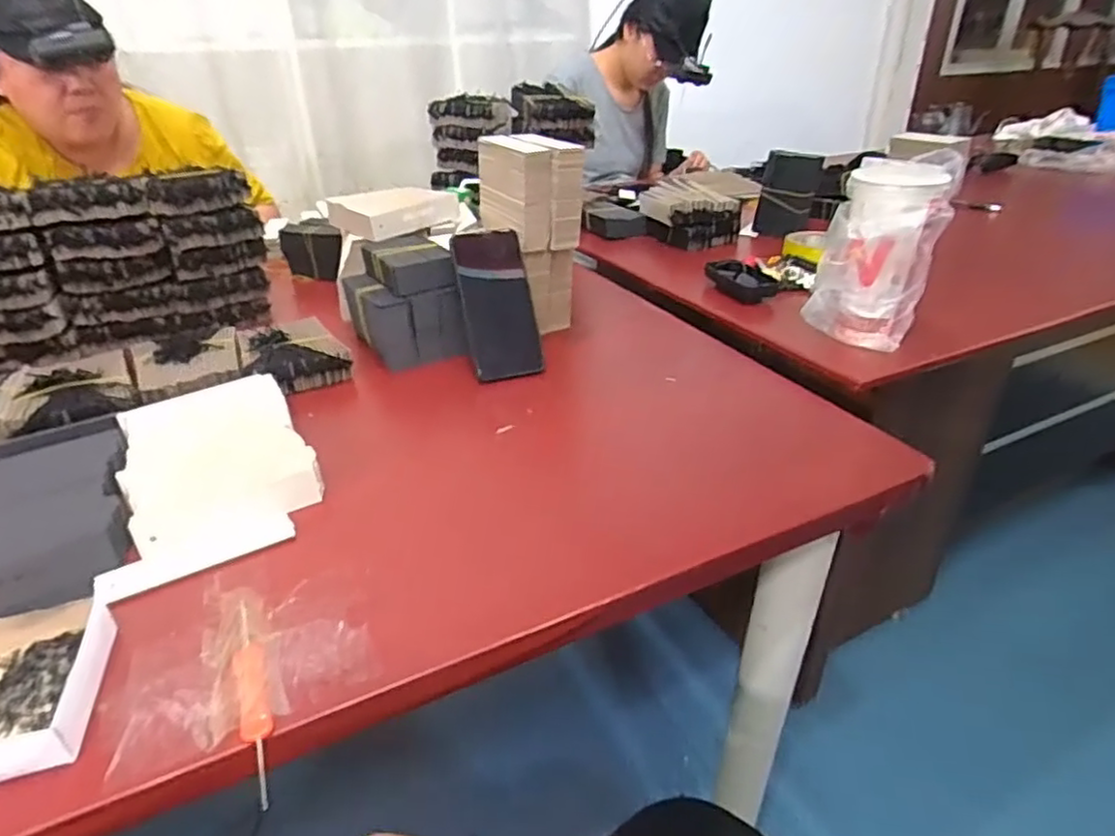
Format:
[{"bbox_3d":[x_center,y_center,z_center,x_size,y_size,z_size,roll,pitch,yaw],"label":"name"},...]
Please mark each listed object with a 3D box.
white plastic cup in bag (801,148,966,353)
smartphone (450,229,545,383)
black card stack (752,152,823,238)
[{"bbox_3d":[0.323,-0.164,0.673,0.110,0.181,0.085,11,32,20],"label":"white plastic cup in bag"},{"bbox_3d":[-0.064,-0.123,0.716,0.074,0.159,0.016,-12,0,-18],"label":"smartphone"},{"bbox_3d":[0.359,-0.350,1.039,0.087,0.127,0.024,18,21,27],"label":"black card stack"}]

